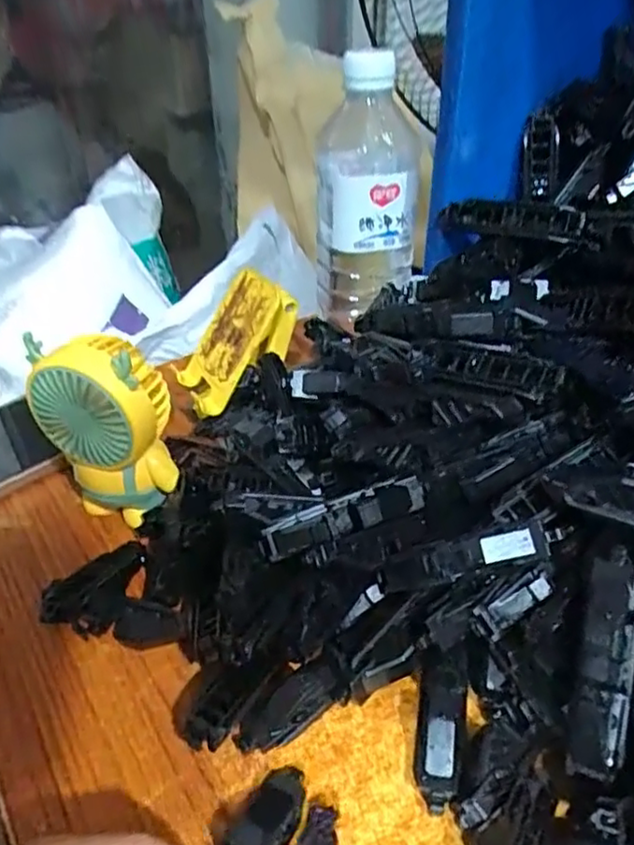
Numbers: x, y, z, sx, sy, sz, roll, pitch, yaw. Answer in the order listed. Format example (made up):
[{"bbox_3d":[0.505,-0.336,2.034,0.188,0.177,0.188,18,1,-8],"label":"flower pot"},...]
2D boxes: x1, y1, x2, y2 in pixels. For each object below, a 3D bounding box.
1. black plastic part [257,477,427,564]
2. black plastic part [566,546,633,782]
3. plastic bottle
[{"bbox_3d":[0.013,0.042,0.292,0.076,0.015,0.021,-14,39,-18],"label":"black plastic part"},{"bbox_3d":[0.101,0.085,0.222,0.021,0.016,0.077,10,81,13],"label":"black plastic part"},{"bbox_3d":[0.034,-0.150,0.426,0.066,0.166,0.061,7,16,9],"label":"plastic bottle"}]

